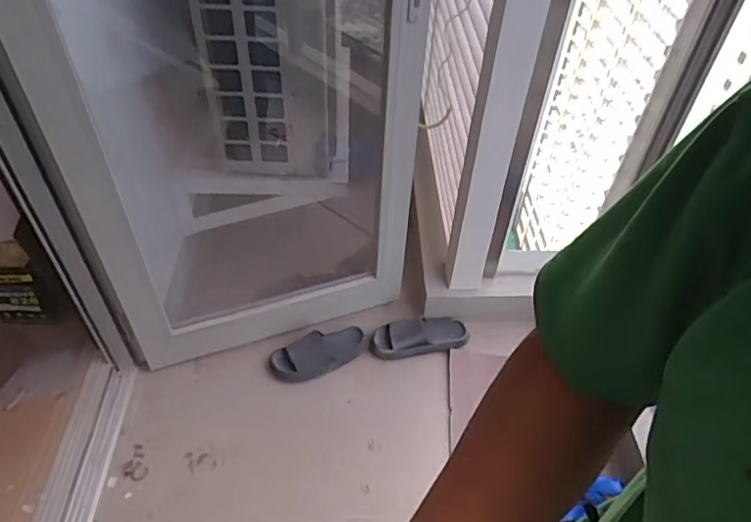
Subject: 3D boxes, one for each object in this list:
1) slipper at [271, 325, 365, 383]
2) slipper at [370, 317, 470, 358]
[{"bbox_3d":[-0.167,0.256,1.600,0.272,0.063,0.130,-20,51,-20],"label":"slipper"},{"bbox_3d":[0.124,0.208,1.616,0.277,0.054,0.110,-5,47,-7],"label":"slipper"}]

